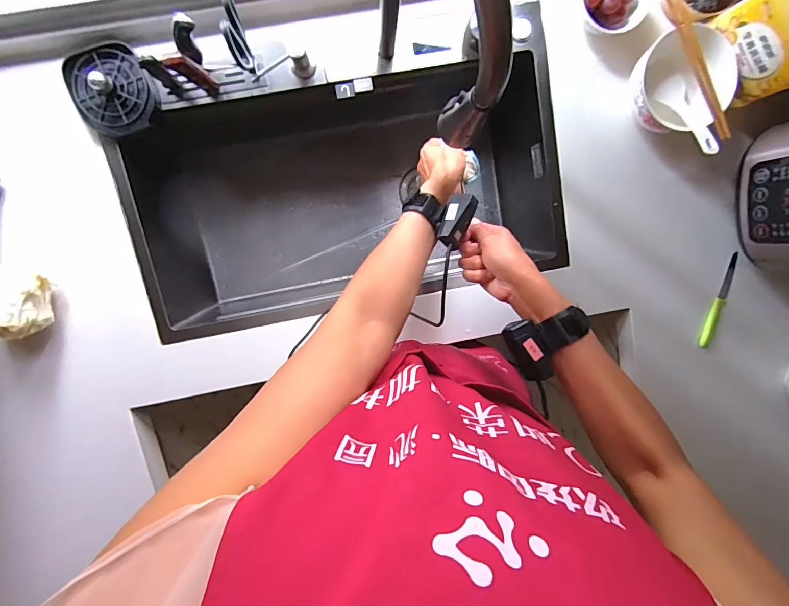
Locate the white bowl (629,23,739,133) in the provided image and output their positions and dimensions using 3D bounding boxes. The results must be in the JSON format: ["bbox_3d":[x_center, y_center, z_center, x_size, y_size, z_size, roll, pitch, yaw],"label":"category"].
[{"bbox_3d":[0.454,-0.354,0.631,0.144,0.086,0.147,0,98,-1],"label":"white bowl"}]

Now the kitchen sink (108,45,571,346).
[{"bbox_3d":[-0.093,-0.235,0.827,0.753,0.301,0.437,-11,98,1],"label":"kitchen sink"}]

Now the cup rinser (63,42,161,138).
[{"bbox_3d":[-0.437,-0.332,0.588,0.117,0.043,0.128,0,98,-1],"label":"cup rinser"}]

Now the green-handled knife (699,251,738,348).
[{"bbox_3d":[0.631,-0.002,0.743,0.026,0.016,0.184,15,98,-3],"label":"green-handled knife"}]

